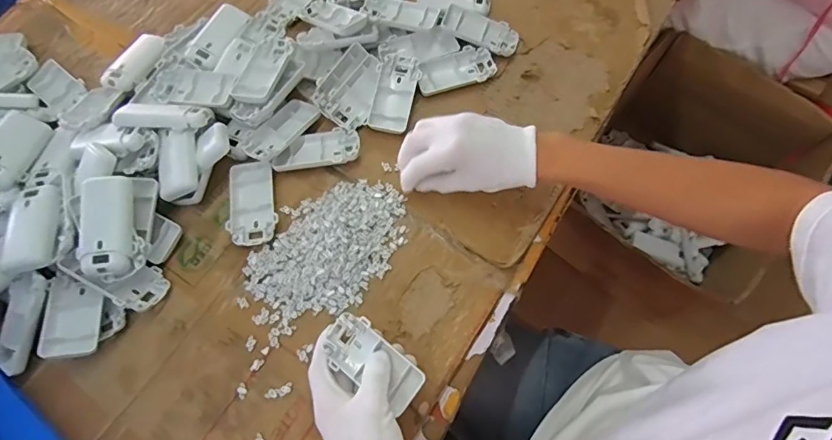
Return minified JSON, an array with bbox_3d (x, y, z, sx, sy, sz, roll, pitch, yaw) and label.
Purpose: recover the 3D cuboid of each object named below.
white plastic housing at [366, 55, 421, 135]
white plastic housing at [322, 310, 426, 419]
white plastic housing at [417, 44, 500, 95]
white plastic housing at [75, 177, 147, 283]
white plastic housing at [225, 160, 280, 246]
[{"bbox_3d":[-0.022,-0.156,0.557,0.045,0.020,0.112,14,70,5],"label":"white plastic housing"},{"bbox_3d":[-0.037,0.122,0.418,0.094,0.021,0.042,34,72,17],"label":"white plastic housing"},{"bbox_3d":[0.049,-0.180,0.571,0.093,0.010,0.050,-13,66,-3],"label":"white plastic housing"},{"bbox_3d":[-0.297,0.005,0.455,0.049,0.019,0.096,-15,66,-4],"label":"white plastic housing"},{"bbox_3d":[-0.178,-0.019,0.514,0.051,0.008,0.097,-14,66,-3],"label":"white plastic housing"}]

